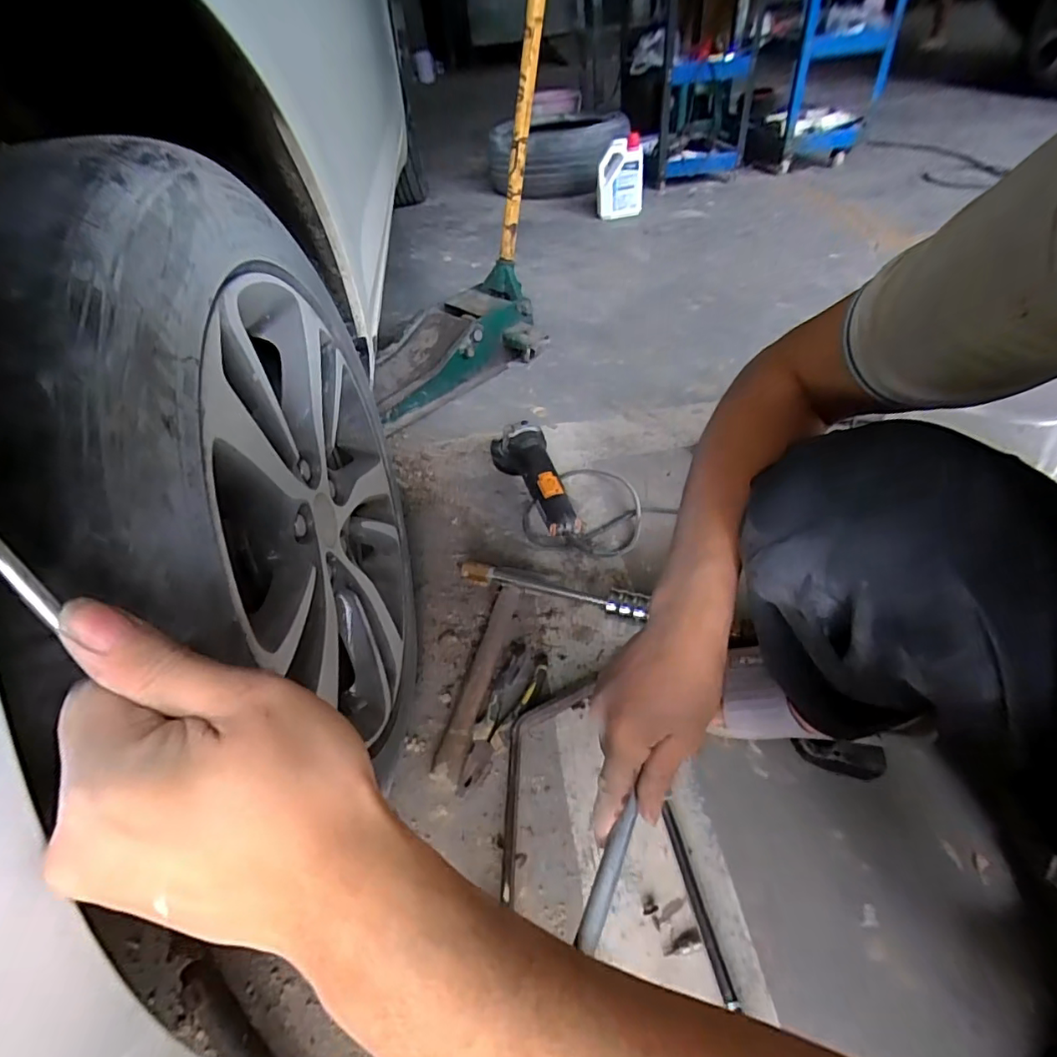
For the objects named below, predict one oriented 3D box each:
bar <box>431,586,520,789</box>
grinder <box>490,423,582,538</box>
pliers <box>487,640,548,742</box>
[{"bbox_3d":[-0.062,0.193,0.704,0.032,0.027,0.280,6,45,16],"label":"bar"},{"bbox_3d":[0.004,-0.105,0.960,0.087,0.091,0.296,-18,44,-9],"label":"grinder"},{"bbox_3d":[-0.016,0.204,0.688,0.060,0.019,0.141,8,46,18],"label":"pliers"}]

